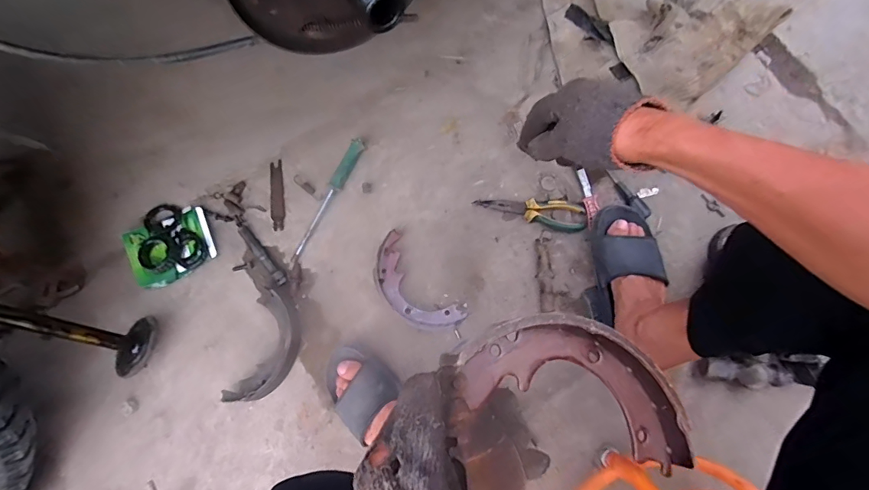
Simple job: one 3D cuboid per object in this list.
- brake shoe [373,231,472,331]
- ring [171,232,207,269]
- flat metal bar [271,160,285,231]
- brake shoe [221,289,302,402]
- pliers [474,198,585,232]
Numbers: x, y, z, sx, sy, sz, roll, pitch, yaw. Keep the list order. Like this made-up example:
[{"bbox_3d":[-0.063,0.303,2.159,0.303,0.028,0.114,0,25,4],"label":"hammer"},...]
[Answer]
[{"bbox_3d":[-0.039,0.074,0.749,0.094,0.036,0.195,-41,80,-7],"label":"brake shoe"},{"bbox_3d":[-0.447,0.007,0.782,0.054,0.010,0.069,-35,79,-6],"label":"ring"},{"bbox_3d":[-0.296,-0.092,0.810,0.025,0.004,0.131,-3,82,1],"label":"flat metal bar"},{"bbox_3d":[-0.286,0.181,0.741,0.093,0.043,0.191,16,79,5],"label":"brake shoe"},{"bbox_3d":[0.172,-0.062,0.780,0.194,0.015,0.052,10,79,4],"label":"pliers"}]

